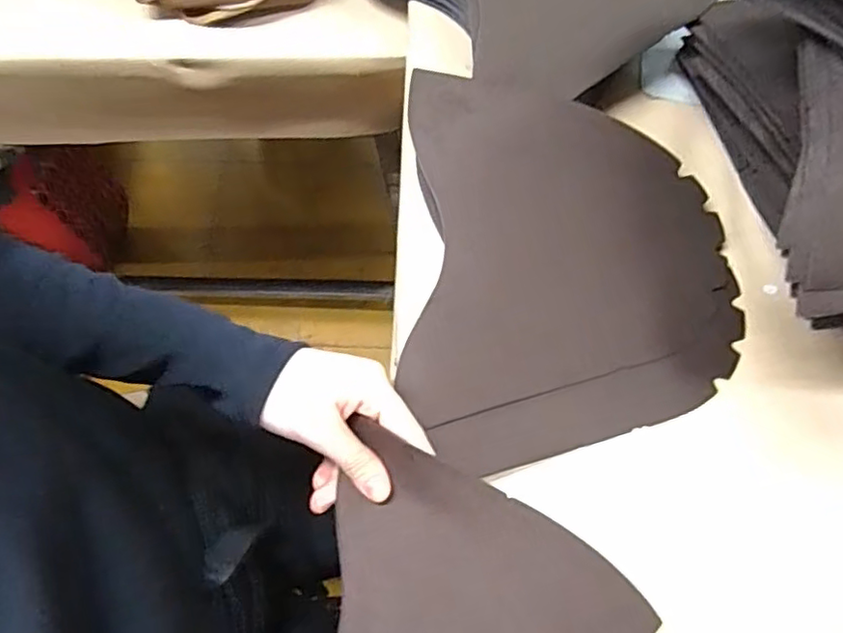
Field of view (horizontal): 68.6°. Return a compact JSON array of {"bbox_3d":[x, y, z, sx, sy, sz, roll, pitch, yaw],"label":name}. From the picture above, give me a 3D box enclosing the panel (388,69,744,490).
[{"bbox_3d":[0.096,-0.034,0.401,0.208,0.030,0.250,2,72,2],"label":"panel"}]

